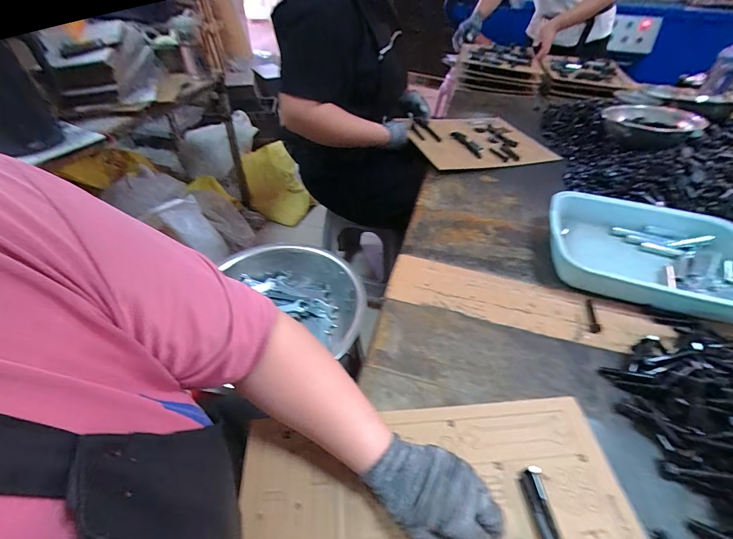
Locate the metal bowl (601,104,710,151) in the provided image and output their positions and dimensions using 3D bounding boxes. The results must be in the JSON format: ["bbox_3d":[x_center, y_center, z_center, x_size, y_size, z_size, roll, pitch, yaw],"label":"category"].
[{"bbox_3d":[0.718,-0.356,0.845,0.208,0.057,0.174,-9,45,-12],"label":"metal bowl"}]

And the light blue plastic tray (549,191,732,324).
[{"bbox_3d":[0.468,-0.028,0.567,0.308,0.066,0.216,12,45,13],"label":"light blue plastic tray"}]

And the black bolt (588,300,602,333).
[{"bbox_3d":[0.341,0.069,0.514,0.013,0.008,0.064,15,45,16],"label":"black bolt"}]

